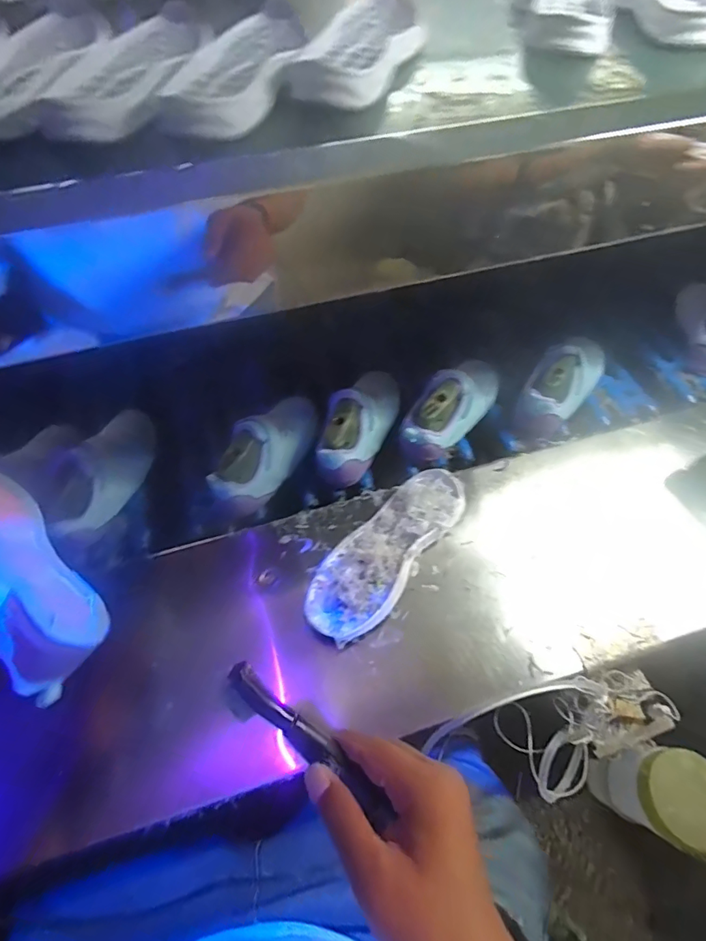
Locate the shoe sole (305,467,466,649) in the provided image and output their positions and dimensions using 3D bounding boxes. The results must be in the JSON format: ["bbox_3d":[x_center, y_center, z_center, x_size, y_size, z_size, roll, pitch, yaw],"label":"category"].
[{"bbox_3d":[0.033,0.081,0.494,0.085,0.039,0.216,34,66,18],"label":"shoe sole"}]

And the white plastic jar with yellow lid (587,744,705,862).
[{"bbox_3d":[0.288,0.305,0.444,0.081,0.097,0.073,30,65,16],"label":"white plastic jar with yellow lid"}]

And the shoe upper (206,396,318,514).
[{"bbox_3d":[-0.103,-0.038,0.572,0.067,0.072,0.187,23,63,13],"label":"shoe upper"}]

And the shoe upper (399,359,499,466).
[{"bbox_3d":[0.128,-0.088,0.602,0.071,0.081,0.190,35,66,18],"label":"shoe upper"}]

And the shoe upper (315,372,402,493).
[{"bbox_3d":[0.010,-0.068,0.604,0.076,0.095,0.199,20,50,11],"label":"shoe upper"}]

